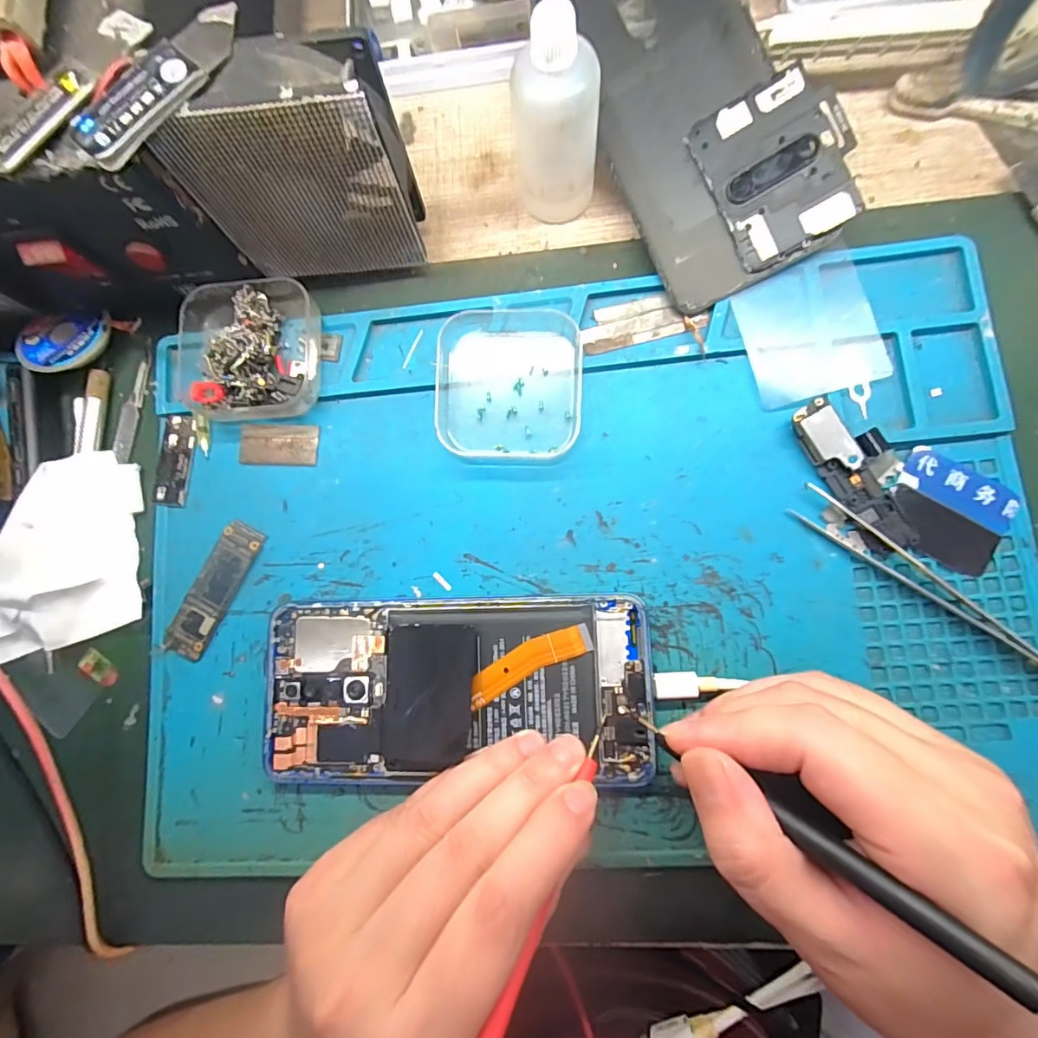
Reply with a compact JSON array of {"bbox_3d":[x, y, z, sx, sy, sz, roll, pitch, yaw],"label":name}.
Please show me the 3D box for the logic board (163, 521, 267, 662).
[{"bbox_3d":[-0.139,0.033,0.226,0.019,0.005,0.064,27,86,8],"label":"logic board"}]

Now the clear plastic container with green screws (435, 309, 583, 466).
[{"bbox_3d":[-0.005,-0.061,0.224,0.064,0.011,0.070,0,82,5],"label":"clear plastic container with green screws"}]

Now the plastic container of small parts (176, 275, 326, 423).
[{"bbox_3d":[-0.125,-0.081,0.229,0.062,0.024,0.065,2,82,5],"label":"plastic container of small parts"}]

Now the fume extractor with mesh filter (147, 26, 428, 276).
[{"bbox_3d":[-0.084,-0.135,0.202,0.078,0.089,0.027,-6,82,4],"label":"fume extractor with mesh filter"}]

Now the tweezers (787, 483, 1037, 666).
[{"bbox_3d":[0.169,0.028,0.193,0.129,0.010,0.015,36,87,9],"label":"tweezers"}]

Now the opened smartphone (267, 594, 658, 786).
[{"bbox_3d":[-0.027,0.071,0.206,0.160,0.006,0.074,-5,82,5],"label":"opened smartphone"}]

